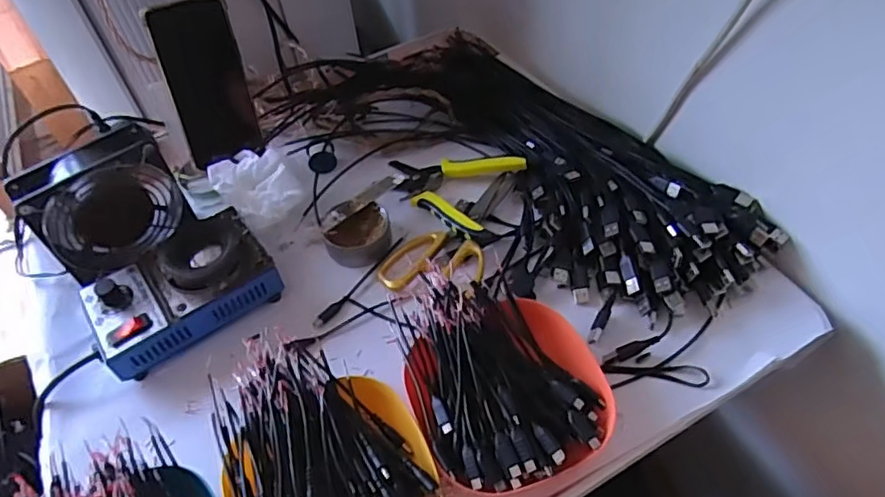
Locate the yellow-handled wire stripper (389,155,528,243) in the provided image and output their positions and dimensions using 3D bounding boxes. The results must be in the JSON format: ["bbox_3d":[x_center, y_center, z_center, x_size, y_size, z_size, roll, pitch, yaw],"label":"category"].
[{"bbox_3d":[0.001,-0.063,0.596,0.139,0.029,0.107,18,55,19],"label":"yellow-handled wire stripper"}]

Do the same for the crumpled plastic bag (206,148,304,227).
[{"bbox_3d":[-0.185,-0.060,0.603,0.068,0.052,0.103,-37,57,-23],"label":"crumpled plastic bag"}]

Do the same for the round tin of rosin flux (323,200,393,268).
[{"bbox_3d":[-0.080,-0.016,0.570,0.061,0.028,0.055,-12,51,-5],"label":"round tin of rosin flux"}]

